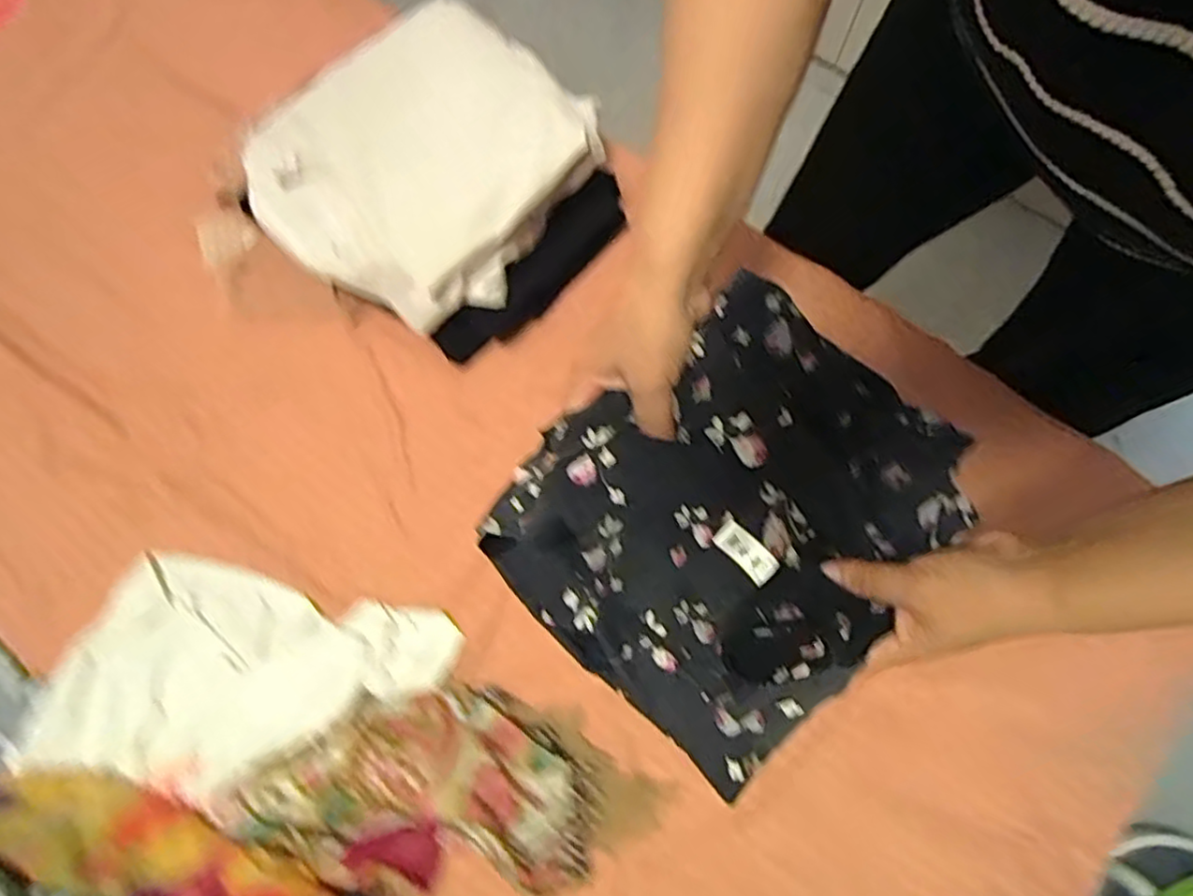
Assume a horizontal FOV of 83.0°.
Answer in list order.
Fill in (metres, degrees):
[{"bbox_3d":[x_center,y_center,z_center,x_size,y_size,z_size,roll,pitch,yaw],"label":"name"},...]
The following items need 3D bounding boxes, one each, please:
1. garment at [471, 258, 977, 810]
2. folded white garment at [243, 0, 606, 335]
[{"bbox_3d":[0.078,0.044,0.407,0.228,0.107,0.240,39,78,10],"label":"garment"},{"bbox_3d":[-0.152,-0.244,0.571,0.252,0.069,0.240,-43,73,-3],"label":"folded white garment"}]

